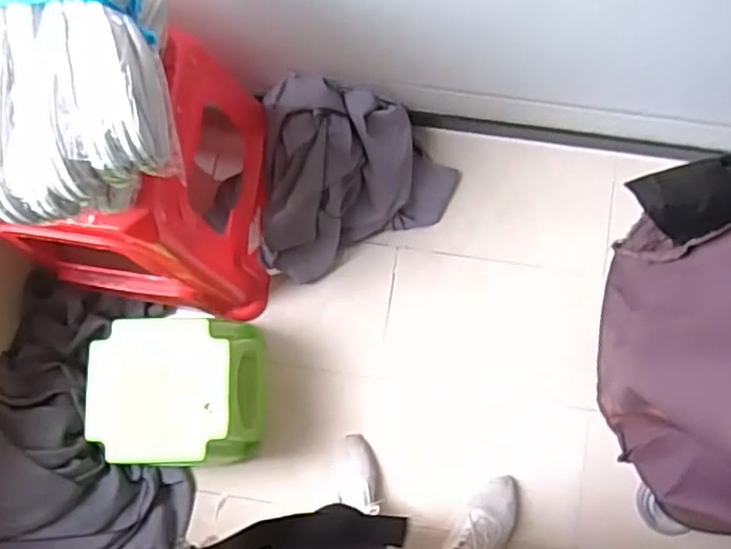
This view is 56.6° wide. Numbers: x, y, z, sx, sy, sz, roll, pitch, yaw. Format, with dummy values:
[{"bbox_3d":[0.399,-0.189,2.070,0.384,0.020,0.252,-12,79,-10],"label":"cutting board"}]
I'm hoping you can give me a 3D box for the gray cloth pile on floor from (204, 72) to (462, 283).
[{"bbox_3d":[-0.038,-0.156,1.270,0.375,0.245,0.351,0,82,2],"label":"gray cloth pile on floor"}]

